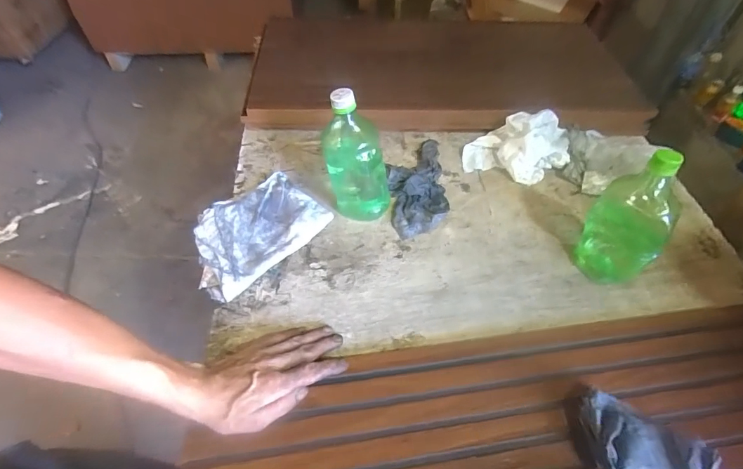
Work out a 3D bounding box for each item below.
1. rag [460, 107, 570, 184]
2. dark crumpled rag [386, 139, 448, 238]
[{"bbox_3d":[0.263,-0.166,0.720,0.172,0.076,0.137,18,53,11],"label":"rag"},{"bbox_3d":[0.076,-0.090,0.677,0.098,0.034,0.217,-2,54,-3],"label":"dark crumpled rag"}]

